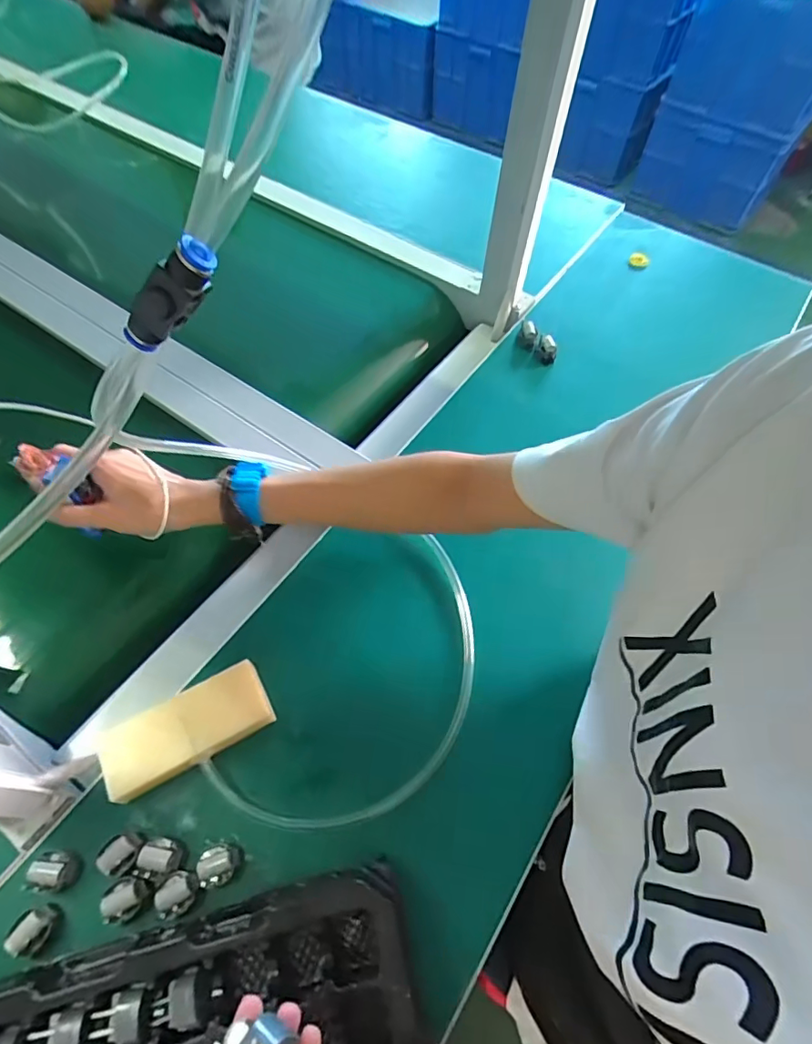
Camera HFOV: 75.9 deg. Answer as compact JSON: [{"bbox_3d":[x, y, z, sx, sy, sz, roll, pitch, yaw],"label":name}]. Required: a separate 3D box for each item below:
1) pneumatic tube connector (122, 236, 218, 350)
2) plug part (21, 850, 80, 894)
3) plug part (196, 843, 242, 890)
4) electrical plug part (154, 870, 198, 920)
[{"bbox_3d":[-0.090,-0.082,0.194,0.049,0.016,0.012,-38,59,25],"label":"pneumatic tube connector"},{"bbox_3d":[-0.238,0.236,0.351,0.023,0.021,0.022,5,59,1],"label":"plug part"},{"bbox_3d":[-0.129,0.235,0.357,0.026,0.018,0.024,-5,60,-5],"label":"plug part"},{"bbox_3d":[-0.151,0.245,0.345,0.023,0.021,0.025,-23,63,-14],"label":"electrical plug part"}]

